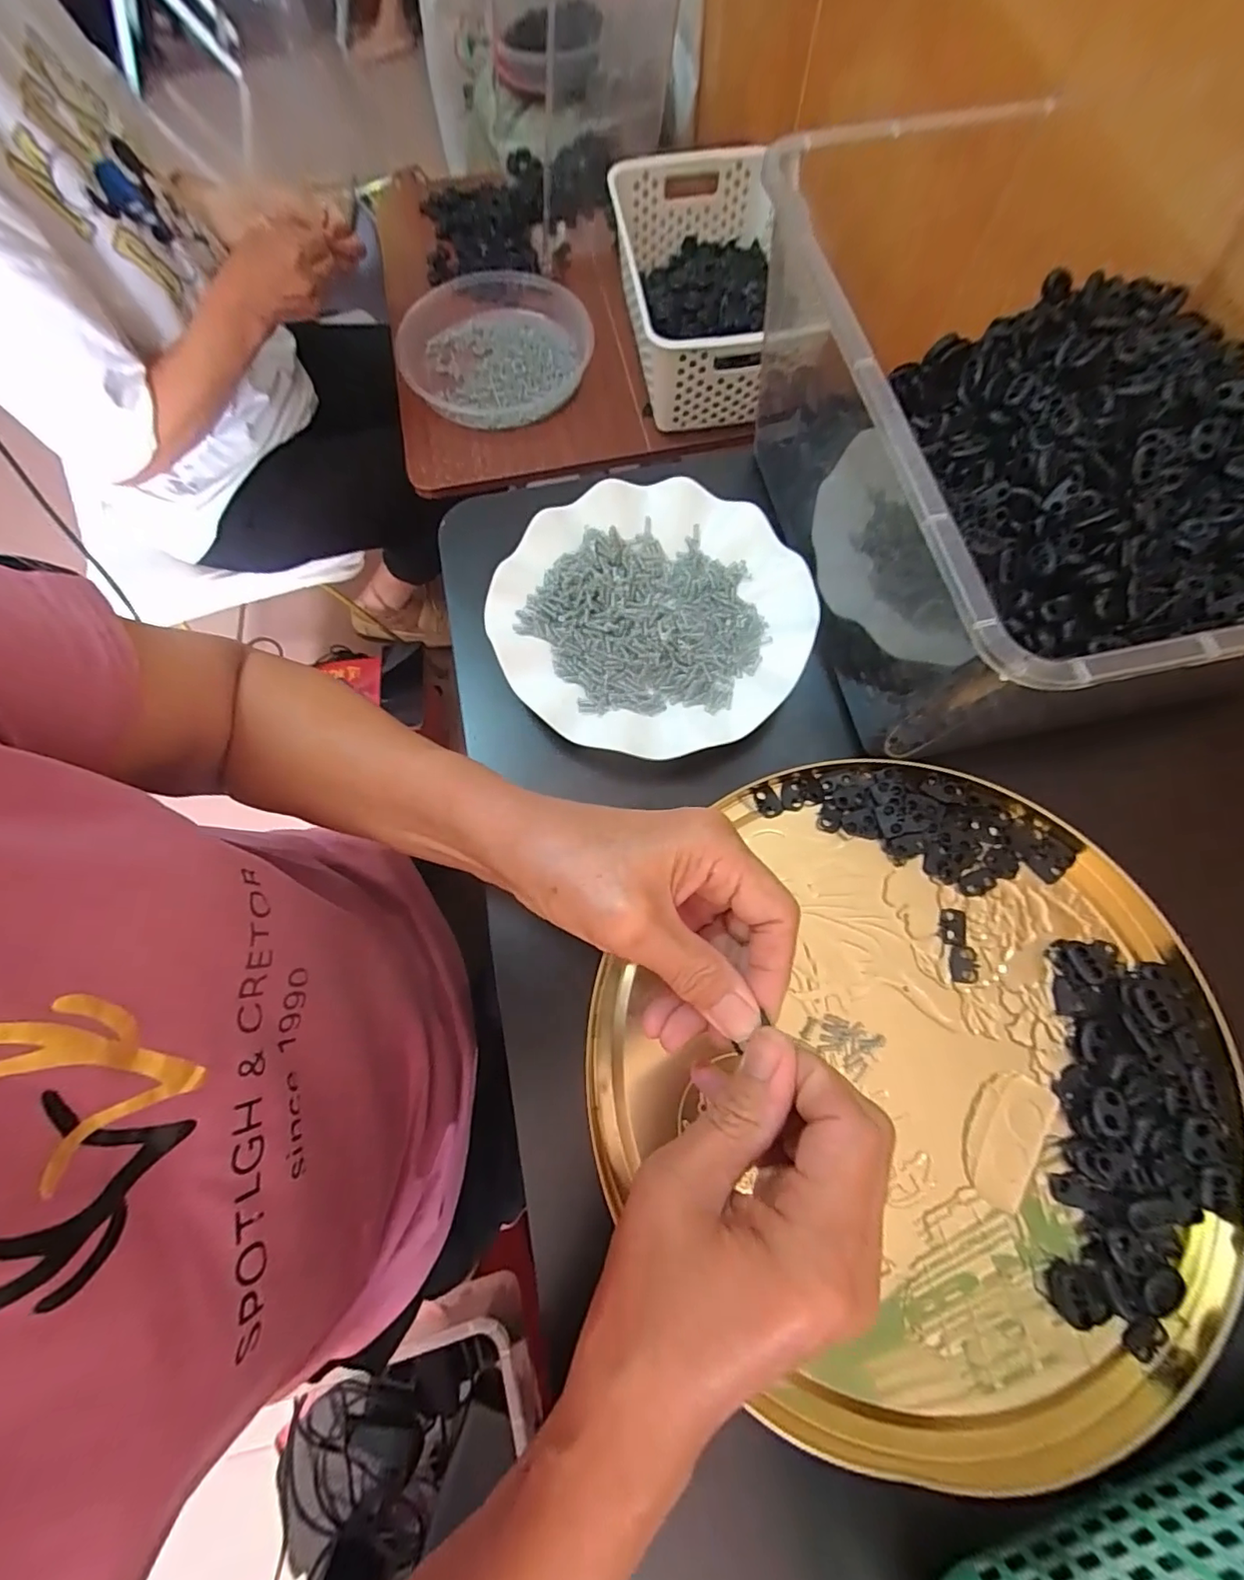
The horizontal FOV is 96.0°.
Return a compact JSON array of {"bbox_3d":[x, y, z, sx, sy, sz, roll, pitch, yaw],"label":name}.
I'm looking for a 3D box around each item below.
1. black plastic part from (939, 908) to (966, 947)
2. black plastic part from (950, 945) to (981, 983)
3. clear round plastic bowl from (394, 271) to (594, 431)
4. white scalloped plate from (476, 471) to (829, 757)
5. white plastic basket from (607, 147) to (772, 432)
[{"bbox_3d":[0.173,0.071,0.291,0.013,0.004,0.018,9,73,4],"label":"black plastic part"},{"bbox_3d":[0.175,0.089,0.285,0.013,0.004,0.018,8,73,4],"label":"black plastic part"},{"bbox_3d":[-0.157,-0.557,0.704,0.233,0.040,0.238,0,72,1],"label":"clear round plastic bowl"},{"bbox_3d":[0.018,-0.106,0.335,0.178,0.018,0.178,0,72,1],"label":"white scalloped plate"},{"bbox_3d":[0.093,-0.582,0.660,0.173,0.104,0.320,-9,72,-1],"label":"white plastic basket"}]

